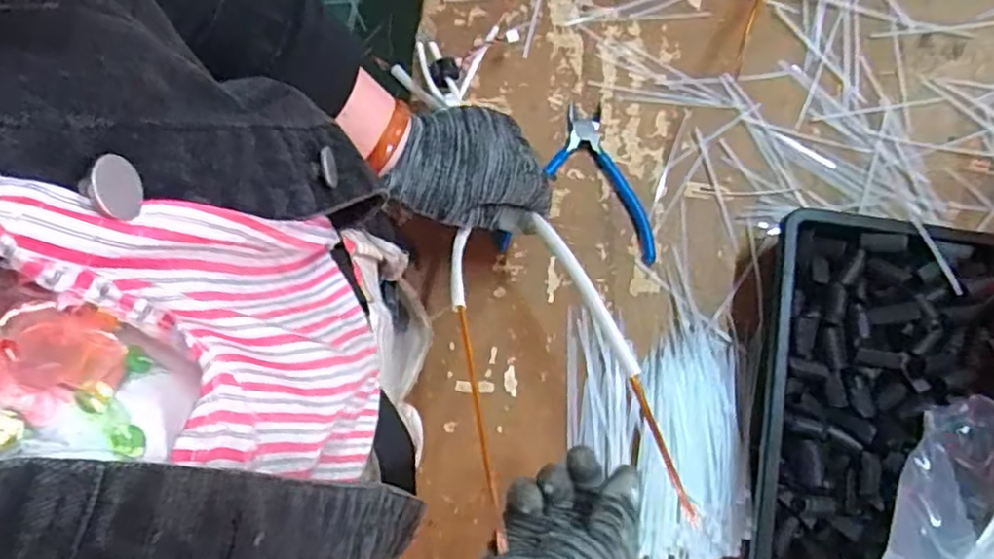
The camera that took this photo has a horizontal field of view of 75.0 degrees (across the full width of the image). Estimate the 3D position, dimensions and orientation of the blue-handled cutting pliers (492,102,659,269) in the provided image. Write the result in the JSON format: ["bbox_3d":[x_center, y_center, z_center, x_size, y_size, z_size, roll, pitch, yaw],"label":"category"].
[{"bbox_3d":[0.073,-0.087,0.568,0.135,0.012,0.137,5,82,2],"label":"blue-handled cutting pliers"}]

